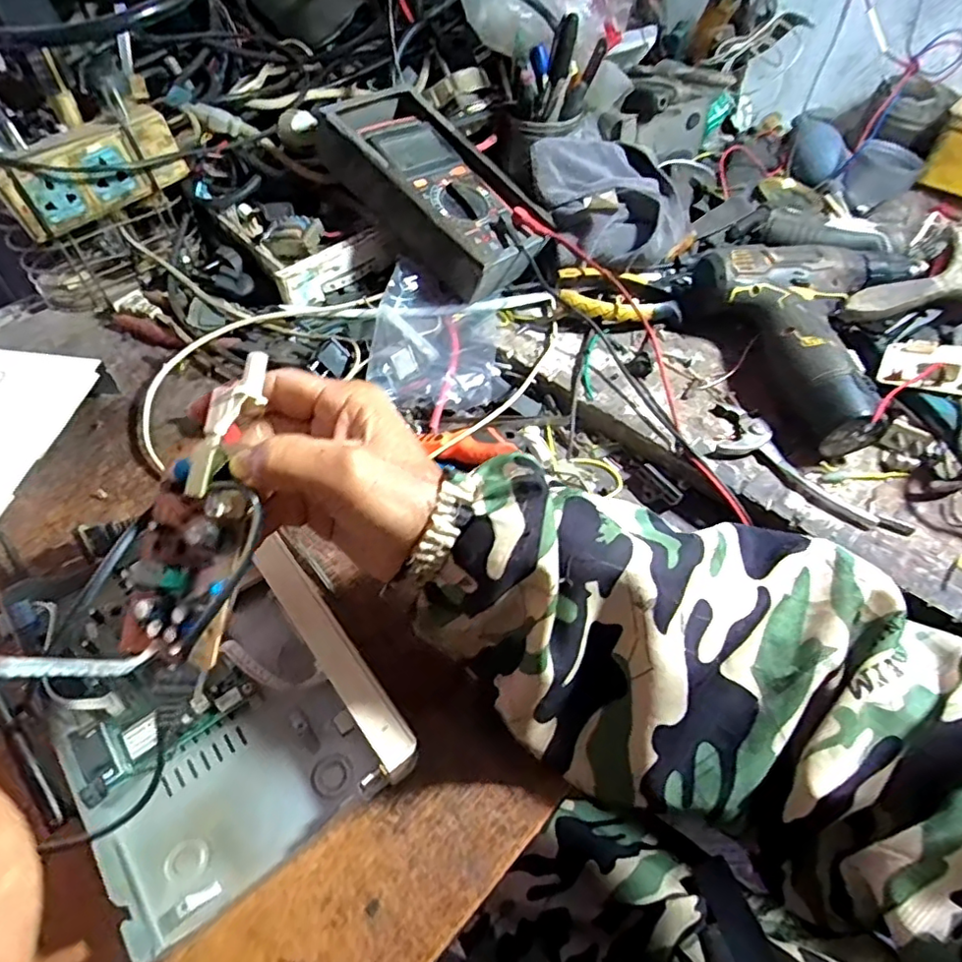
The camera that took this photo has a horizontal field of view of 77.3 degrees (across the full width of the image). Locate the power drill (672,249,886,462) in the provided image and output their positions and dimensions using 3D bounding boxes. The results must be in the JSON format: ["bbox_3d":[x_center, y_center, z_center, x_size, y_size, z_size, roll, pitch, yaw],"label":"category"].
[{"bbox_3d":[0.283,-0.120,0.485,0.160,0.053,0.210,-15,56,-12],"label":"power drill"}]

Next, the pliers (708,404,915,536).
[{"bbox_3d":[0.231,-0.008,0.430,0.149,0.012,0.048,32,60,20],"label":"pliers"}]

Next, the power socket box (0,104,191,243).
[{"bbox_3d":[-0.309,-0.249,0.478,0.133,0.056,0.036,-36,62,-24],"label":"power socket box"}]

